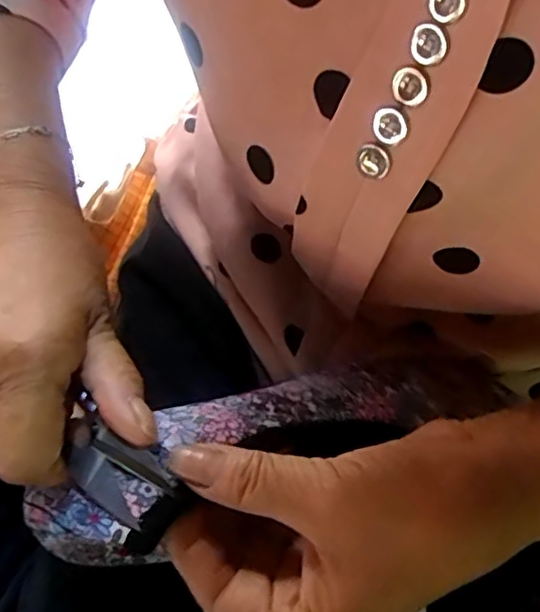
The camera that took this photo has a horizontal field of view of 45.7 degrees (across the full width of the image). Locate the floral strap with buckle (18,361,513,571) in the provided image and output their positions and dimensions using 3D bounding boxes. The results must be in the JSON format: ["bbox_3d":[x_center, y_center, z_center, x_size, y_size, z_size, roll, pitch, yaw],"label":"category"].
[{"bbox_3d":[0.004,0.053,0.267,0.194,0.042,0.055,-13,63,-23],"label":"floral strap with buckle"}]

